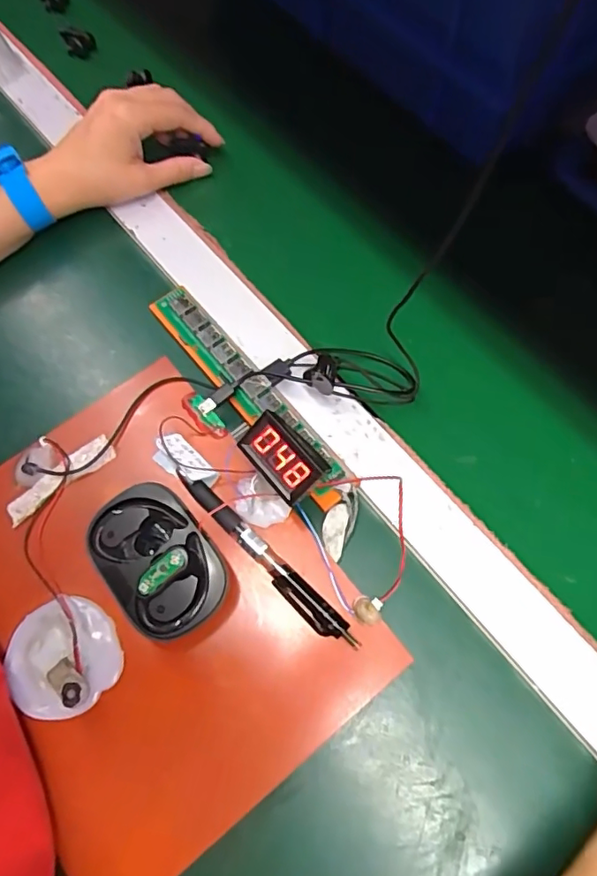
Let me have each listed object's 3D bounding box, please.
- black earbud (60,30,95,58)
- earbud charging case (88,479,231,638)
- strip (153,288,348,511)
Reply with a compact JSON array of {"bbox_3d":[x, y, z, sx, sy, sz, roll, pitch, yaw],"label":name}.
[{"bbox_3d":[-0.210,-0.379,0.532,0.027,0.014,0.030,-21,66,-9],"label":"black earbud"},{"bbox_3d":[-0.079,0.070,0.315,0.058,0.034,0.083,-37,71,-12],"label":"earbud charging case"},{"bbox_3d":[-0.036,-0.035,0.374,0.026,0.017,0.194,-36,69,-15],"label":"strip"}]

